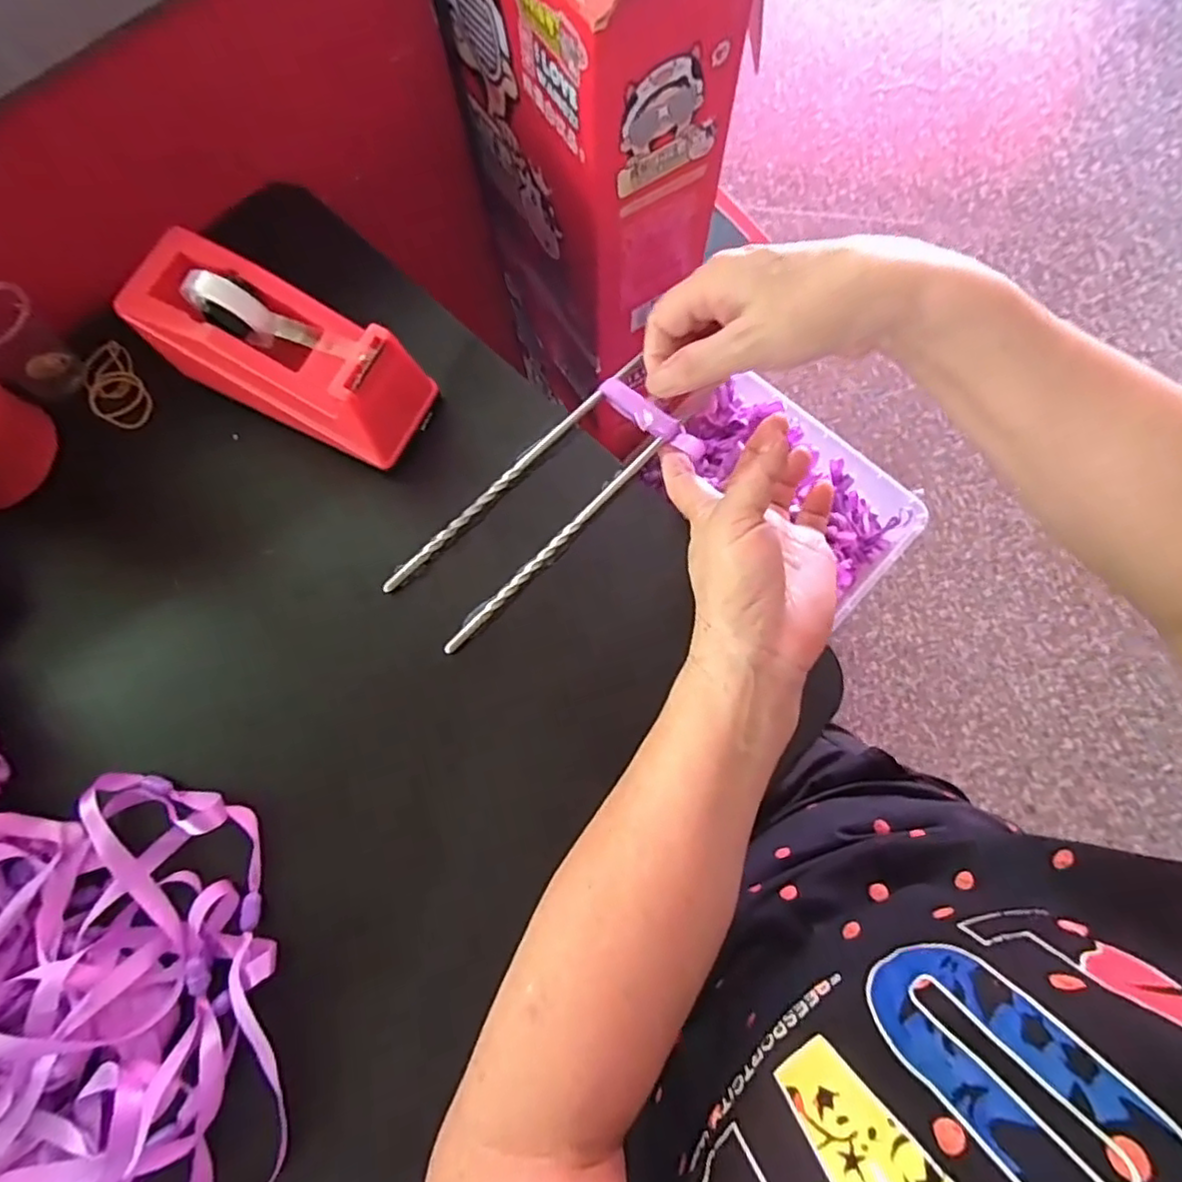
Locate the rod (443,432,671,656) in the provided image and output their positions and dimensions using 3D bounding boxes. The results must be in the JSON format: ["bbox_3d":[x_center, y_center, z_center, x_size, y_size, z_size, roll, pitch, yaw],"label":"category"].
[{"bbox_3d":[-0.018,-0.028,0.361,0.006,0.005,0.168,42,80,11],"label":"rod"}]

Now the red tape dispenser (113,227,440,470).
[{"bbox_3d":[-0.171,-0.129,0.364,0.154,0.084,0.067,28,78,8],"label":"red tape dispenser"}]

